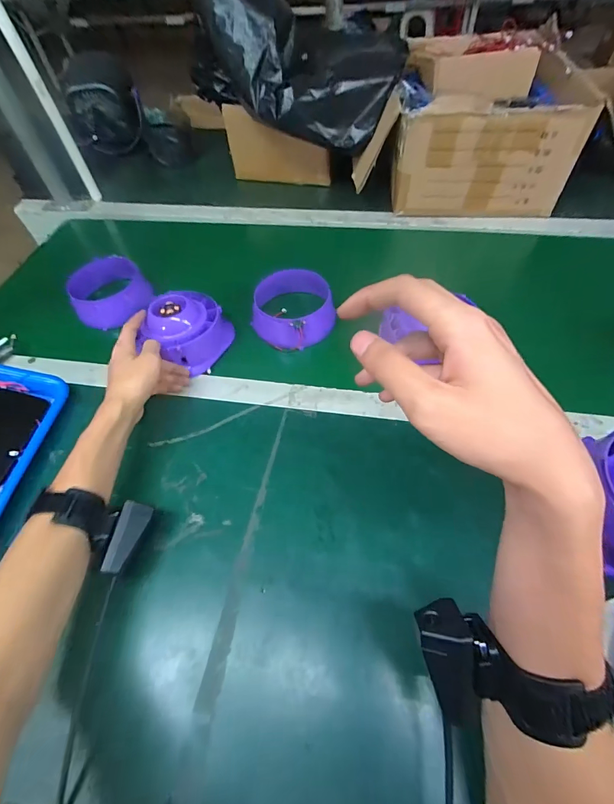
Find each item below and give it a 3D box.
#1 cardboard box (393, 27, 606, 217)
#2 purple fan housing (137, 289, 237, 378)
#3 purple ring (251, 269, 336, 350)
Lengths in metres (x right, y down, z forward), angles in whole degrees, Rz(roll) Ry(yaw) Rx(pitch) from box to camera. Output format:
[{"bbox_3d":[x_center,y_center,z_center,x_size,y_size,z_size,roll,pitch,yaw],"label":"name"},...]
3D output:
[{"bbox_3d":[0.314,-0.489,0.685,0.312,0.175,0.206,4,56,7],"label":"cardboard box"},{"bbox_3d":[-0.172,-0.106,0.542,0.083,0.081,0.112,28,62,18],"label":"purple fan housing"},{"bbox_3d":[-0.019,-0.140,0.562,0.119,0.066,0.100,7,56,9],"label":"purple ring"}]

